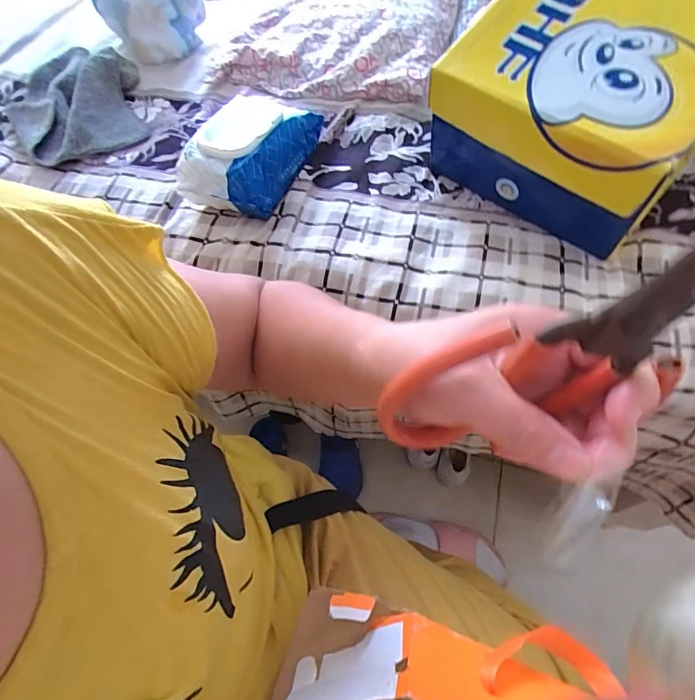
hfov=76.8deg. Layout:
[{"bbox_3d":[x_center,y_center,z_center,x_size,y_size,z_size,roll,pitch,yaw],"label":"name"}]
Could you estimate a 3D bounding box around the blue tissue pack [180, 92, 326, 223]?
[{"bbox_3d":[-0.103,-0.218,0.478,0.097,0.063,0.146,17,62,11],"label":"blue tissue pack"}]

